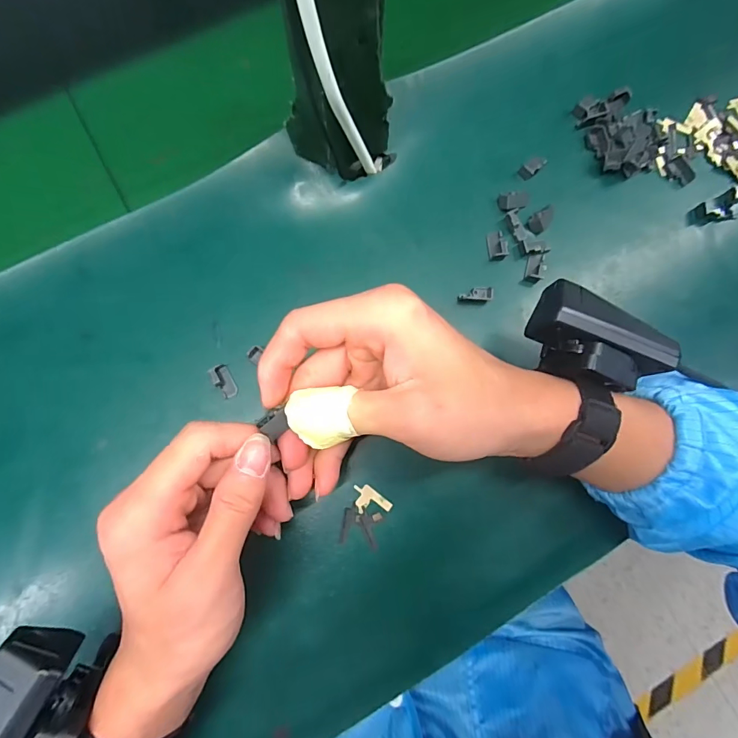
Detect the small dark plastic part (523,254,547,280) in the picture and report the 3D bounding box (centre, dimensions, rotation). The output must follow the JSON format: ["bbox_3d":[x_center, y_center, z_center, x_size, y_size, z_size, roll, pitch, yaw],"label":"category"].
[{"bbox_3d":[0.119,-0.073,0.294,0.012,0.005,0.020,14,81,0],"label":"small dark plastic part"}]

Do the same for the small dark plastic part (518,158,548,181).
[{"bbox_3d":[0.122,-0.150,0.306,0.024,0.005,0.011,-40,84,-7],"label":"small dark plastic part"}]

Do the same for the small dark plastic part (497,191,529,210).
[{"bbox_3d":[0.106,-0.123,0.301,0.023,0.004,0.013,-14,82,-4],"label":"small dark plastic part"}]

